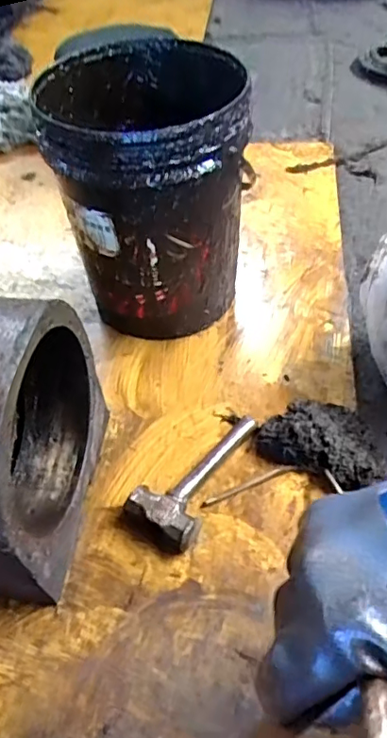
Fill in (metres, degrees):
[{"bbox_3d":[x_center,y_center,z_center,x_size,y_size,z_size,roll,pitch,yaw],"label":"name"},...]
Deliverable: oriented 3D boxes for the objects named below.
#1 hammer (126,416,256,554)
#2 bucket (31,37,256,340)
[{"bbox_3d":[0.008,0.137,0.771,0.096,0.046,0.212,25,56,22],"label":"hammer"},{"bbox_3d":[-0.065,-0.277,0.910,0.286,0.373,0.311,-5,50,0],"label":"bucket"}]

